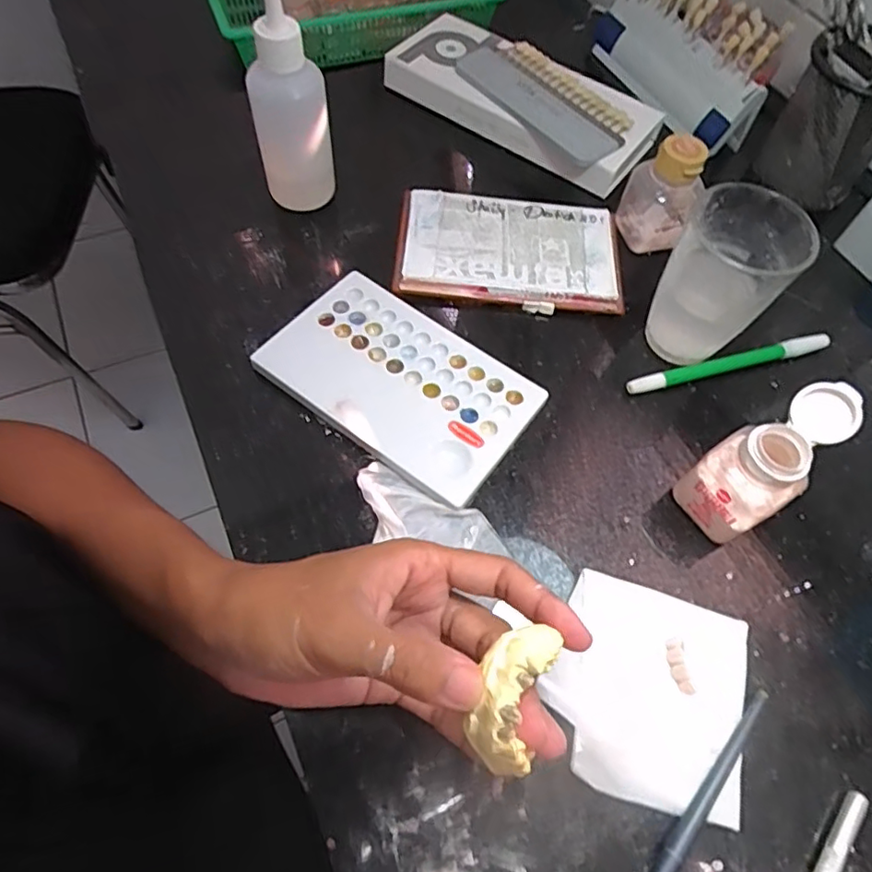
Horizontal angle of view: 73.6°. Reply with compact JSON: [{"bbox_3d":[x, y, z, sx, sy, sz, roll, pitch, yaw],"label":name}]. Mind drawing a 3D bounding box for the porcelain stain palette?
[{"bbox_3d":[-0.020,-0.033,0.349,0.152,0.009,0.096,36,66,14],"label":"porcelain stain palette"}]

